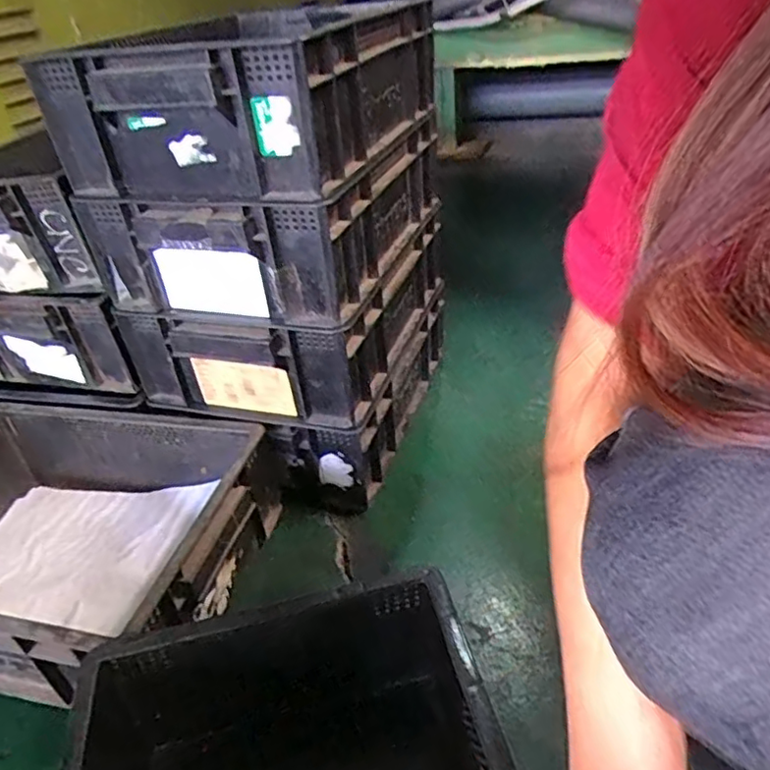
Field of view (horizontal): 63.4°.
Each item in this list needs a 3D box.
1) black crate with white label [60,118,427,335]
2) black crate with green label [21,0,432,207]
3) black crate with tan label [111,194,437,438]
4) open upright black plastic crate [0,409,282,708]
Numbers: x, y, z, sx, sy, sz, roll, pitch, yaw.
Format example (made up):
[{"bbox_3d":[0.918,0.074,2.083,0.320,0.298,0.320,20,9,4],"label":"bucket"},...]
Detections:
[{"bbox_3d":[-0.111,-0.182,0.642,0.252,0.113,0.312,5,37,18],"label":"black crate with white label"},{"bbox_3d":[-0.111,-0.280,0.586,0.234,0.110,0.323,5,37,18],"label":"black crate with green label"},{"bbox_3d":[-0.088,-0.092,0.699,0.241,0.110,0.322,8,38,22],"label":"black crate with tan label"},{"bbox_3d":[-0.294,0.146,0.584,0.337,0.119,0.243,3,36,16],"label":"open upright black plastic crate"}]

